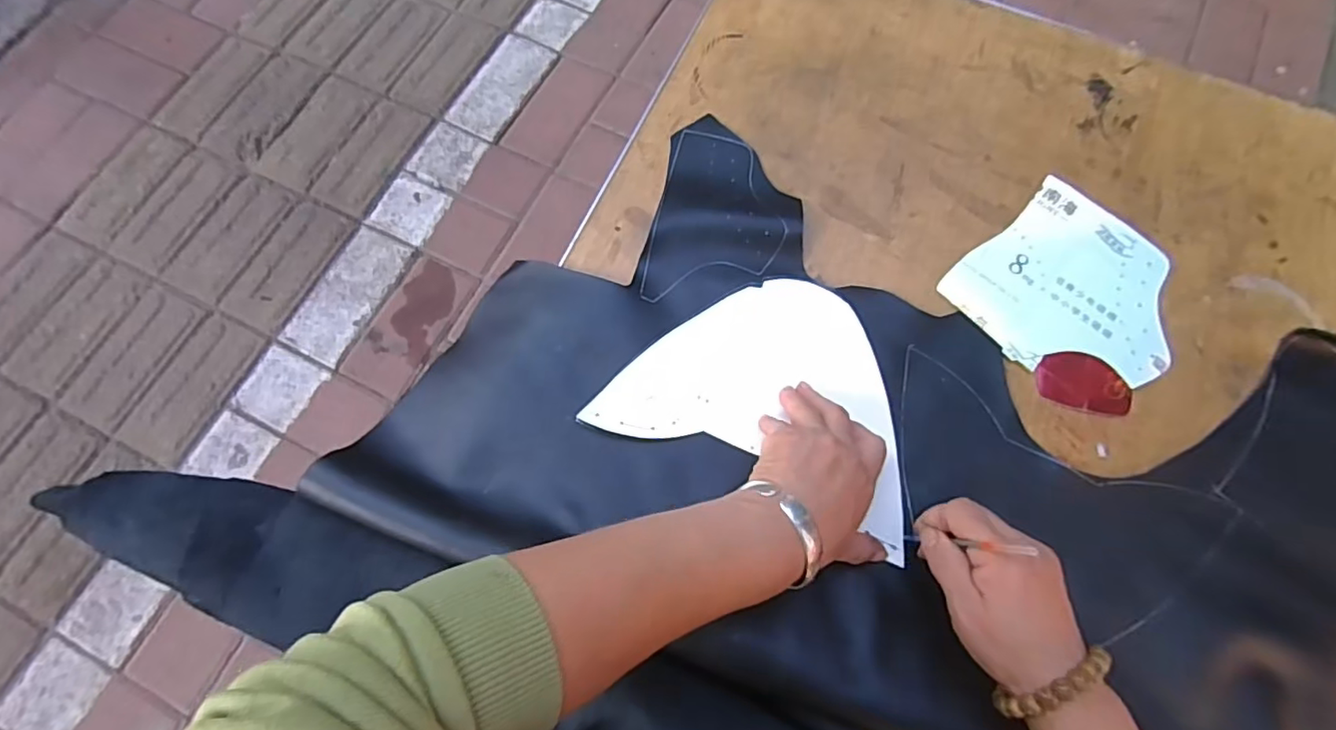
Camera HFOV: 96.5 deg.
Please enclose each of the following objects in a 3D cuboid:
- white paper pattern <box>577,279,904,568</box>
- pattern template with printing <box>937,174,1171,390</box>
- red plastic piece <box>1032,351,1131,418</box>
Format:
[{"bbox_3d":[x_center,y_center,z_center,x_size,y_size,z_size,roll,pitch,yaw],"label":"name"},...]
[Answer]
[{"bbox_3d":[0.081,0.014,0.439,0.225,0.008,0.160,24,75,7],"label":"white paper pattern"},{"bbox_3d":[0.315,-0.056,0.458,0.155,0.005,0.150,-41,77,-13],"label":"pattern template with printing"},{"bbox_3d":[0.306,0.013,0.439,0.066,0.008,0.043,6,80,1],"label":"red plastic piece"}]

